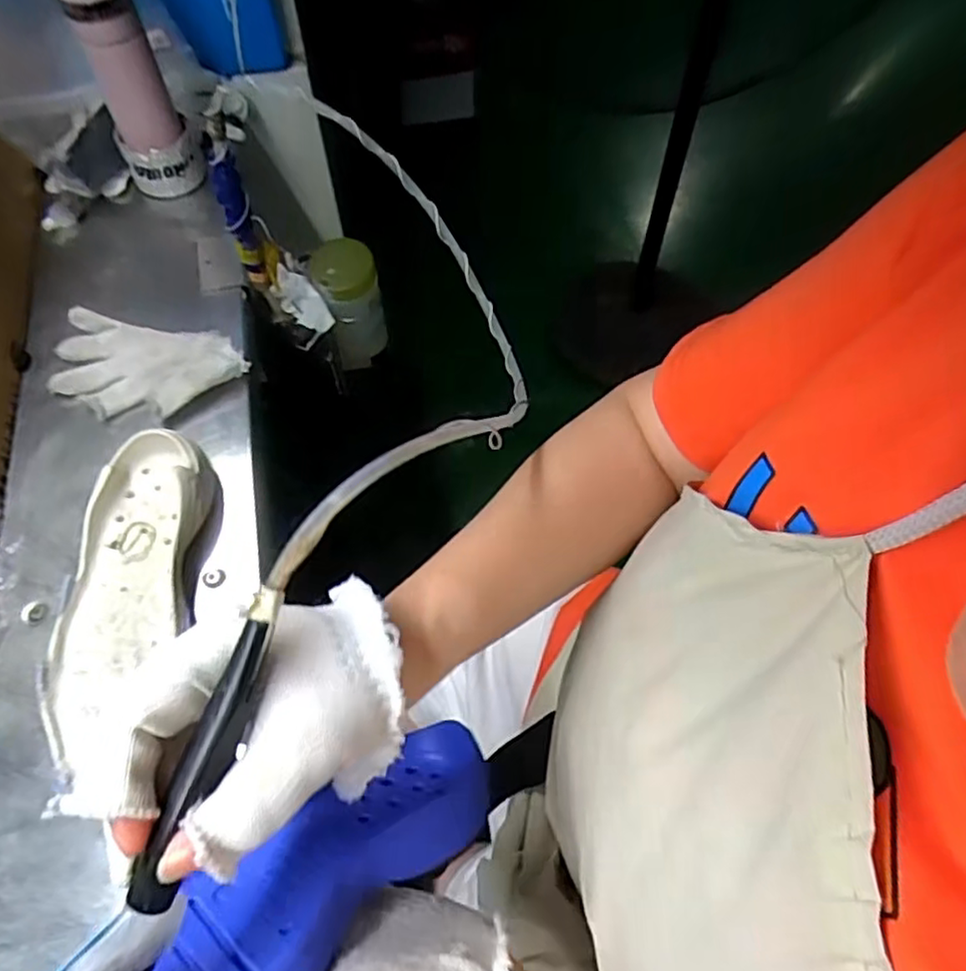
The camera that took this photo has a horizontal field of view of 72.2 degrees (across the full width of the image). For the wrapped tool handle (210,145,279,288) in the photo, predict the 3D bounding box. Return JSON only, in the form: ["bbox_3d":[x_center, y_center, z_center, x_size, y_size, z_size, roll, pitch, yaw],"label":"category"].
[{"bbox_3d":[-0.236,-0.261,0.659,0.037,0.180,0.038,-21,62,-10],"label":"wrapped tool handle"}]

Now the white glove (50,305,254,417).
[{"bbox_3d":[-0.327,-0.111,0.632,0.183,0.031,0.100,13,62,9],"label":"white glove"}]

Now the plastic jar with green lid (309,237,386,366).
[{"bbox_3d":[-0.167,-0.231,0.842,0.072,0.145,0.100,-16,61,-7],"label":"plastic jar with green lid"}]

